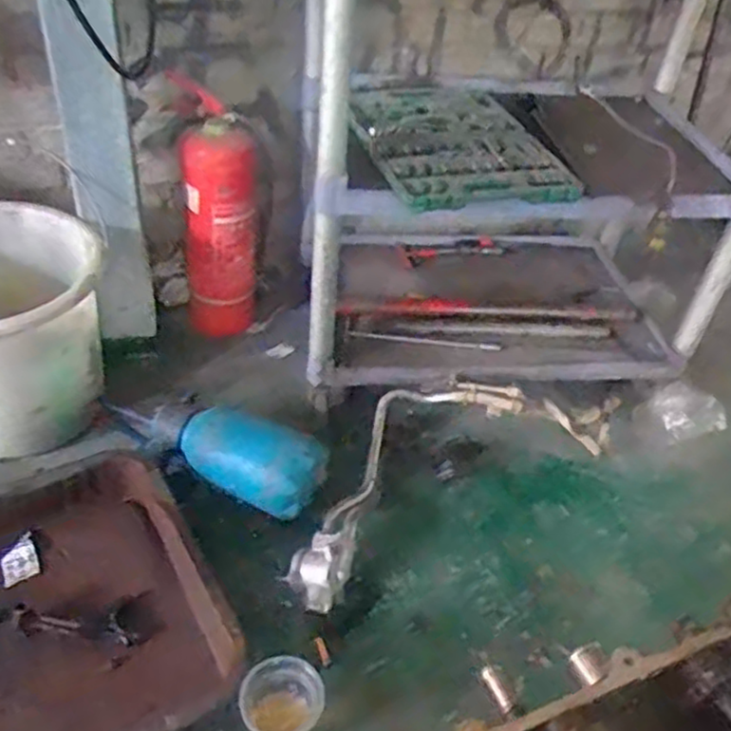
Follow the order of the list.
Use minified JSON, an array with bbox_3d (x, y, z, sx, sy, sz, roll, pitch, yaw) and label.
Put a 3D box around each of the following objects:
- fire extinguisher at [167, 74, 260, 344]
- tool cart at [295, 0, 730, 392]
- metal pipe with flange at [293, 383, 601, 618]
[{"bbox_3d":[-0.270,-0.274,1.336,0.137,0.446,0.127,-4,41,-11],"label":"fire extinguisher"},{"bbox_3d":[0.244,-0.378,1.202,0.710,0.801,0.489,-4,41,-11],"label":"tool cart"},{"bbox_3d":[0.079,0.147,1.147,0.557,0.085,0.239,-25,48,-30],"label":"metal pipe with flange"}]

